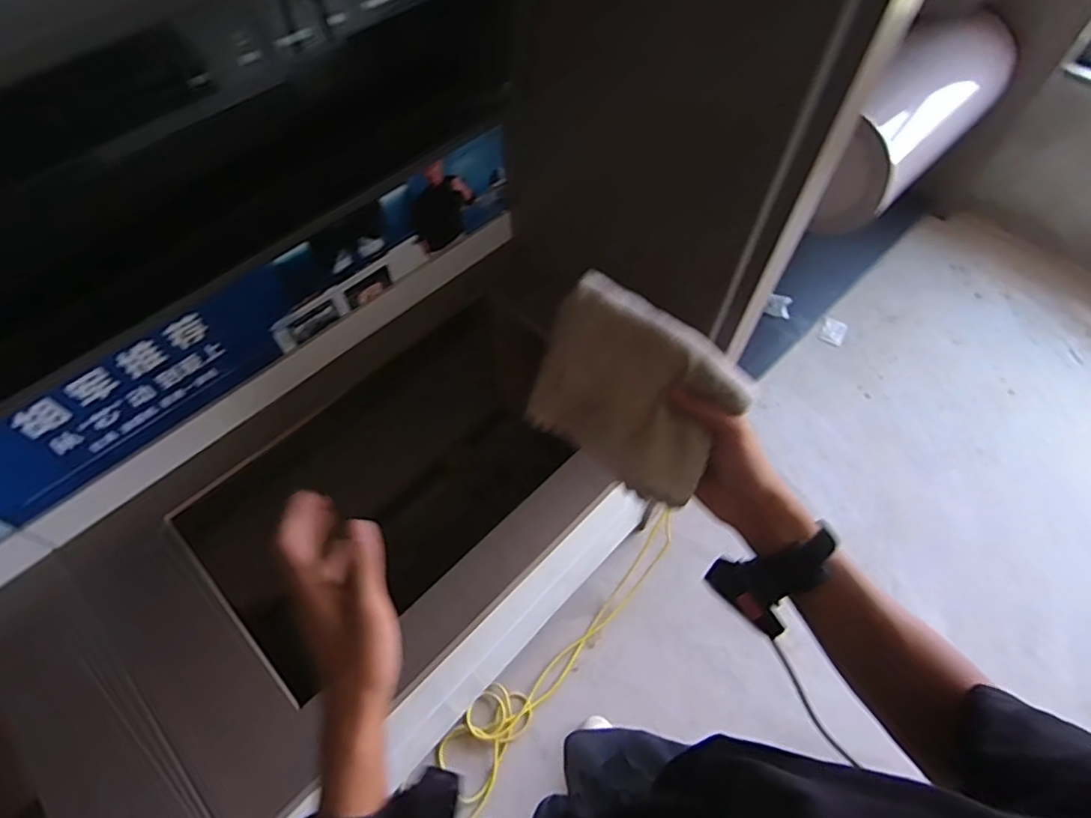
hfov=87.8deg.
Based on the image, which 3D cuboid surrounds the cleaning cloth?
[{"bbox_3d":[0.075,-0.015,0.477,0.160,0.033,0.141,32,100,16],"label":"cleaning cloth"}]

